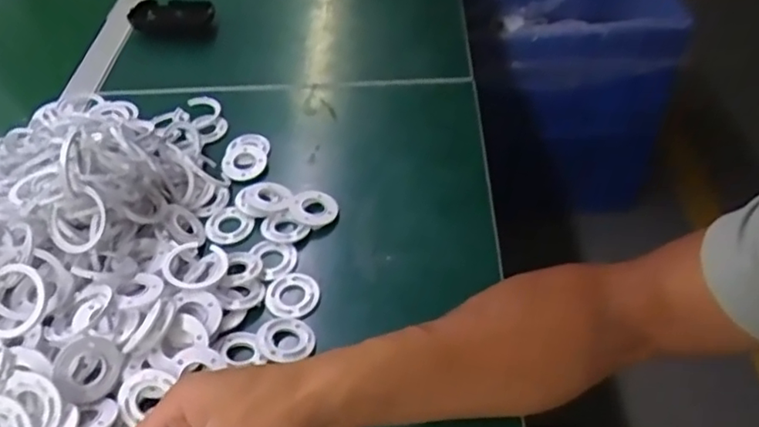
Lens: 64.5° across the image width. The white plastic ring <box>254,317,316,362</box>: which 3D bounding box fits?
[{"bbox_3d":[-0.073,0.097,0.466,0.045,0.009,0.041,-3,47,3],"label":"white plastic ring"}]

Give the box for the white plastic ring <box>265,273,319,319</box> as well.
[{"bbox_3d":[-0.073,0.068,0.500,0.043,0.006,0.043,-3,47,3],"label":"white plastic ring"}]

